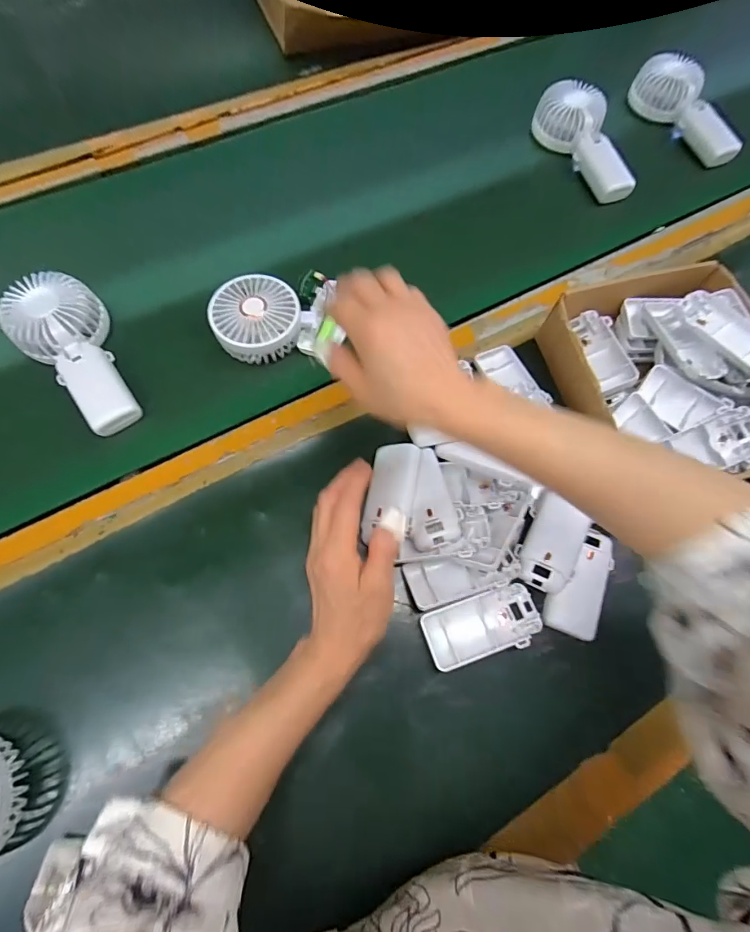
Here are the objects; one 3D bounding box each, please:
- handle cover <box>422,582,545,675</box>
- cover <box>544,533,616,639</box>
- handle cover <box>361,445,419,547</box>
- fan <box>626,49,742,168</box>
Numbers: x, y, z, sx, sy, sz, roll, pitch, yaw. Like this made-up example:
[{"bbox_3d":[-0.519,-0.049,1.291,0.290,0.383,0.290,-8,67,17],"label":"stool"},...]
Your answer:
[{"bbox_3d":[0.088,0.132,0.364,0.094,0.018,0.047,-14,69,-7],"label":"handle cover"},{"bbox_3d":[0.179,0.100,0.377,0.045,0.015,0.090,23,69,7],"label":"cover"},{"bbox_3d":[0.015,0.021,0.386,0.041,0.020,0.090,13,69,2],"label":"handle cover"},{"bbox_3d":[0.439,-0.499,0.613,0.073,0.053,0.184,-35,73,-14],"label":"fan"}]

